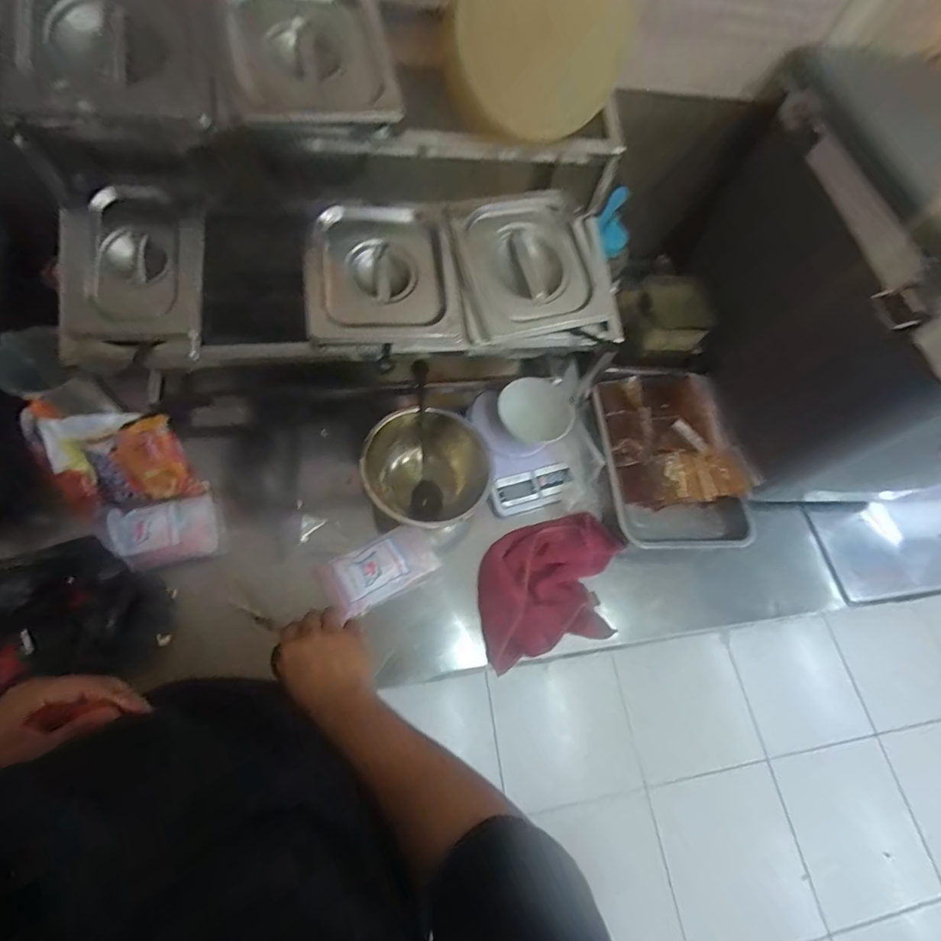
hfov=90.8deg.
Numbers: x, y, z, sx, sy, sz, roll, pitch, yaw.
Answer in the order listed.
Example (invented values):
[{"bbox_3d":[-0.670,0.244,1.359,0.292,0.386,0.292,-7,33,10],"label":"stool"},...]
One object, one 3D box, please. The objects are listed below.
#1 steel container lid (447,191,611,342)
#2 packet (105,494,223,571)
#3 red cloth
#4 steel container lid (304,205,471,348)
[{"bbox_3d":[0.068,-0.237,0.533,0.150,0.016,0.167,-16,88,-4],"label":"steel container lid"},{"bbox_3d":[-0.374,0.076,0.571,0.115,0.035,0.077,-17,69,-16],"label":"packet"},{"bbox_3d":[0.109,0.149,0.618,0.216,0.031,0.158,-14,68,-15],"label":"red cloth"},{"bbox_3d":[-0.095,-0.205,0.506,0.158,0.031,0.154,-6,78,-13],"label":"steel container lid"}]

